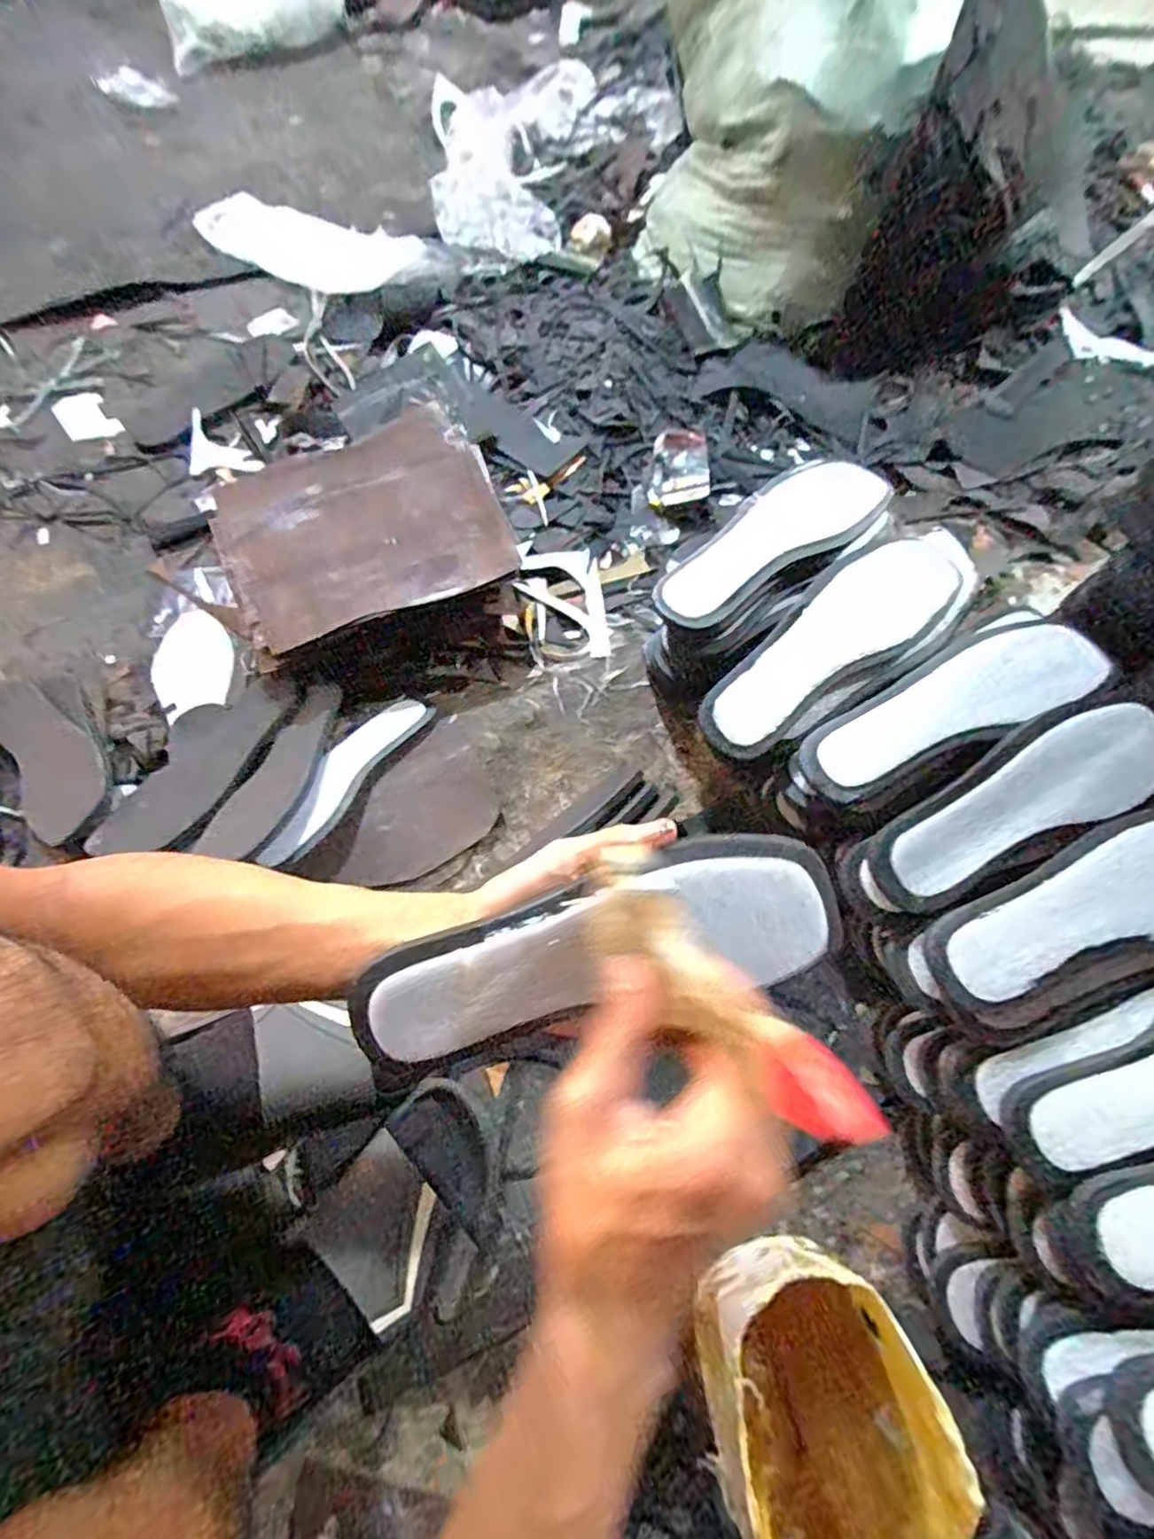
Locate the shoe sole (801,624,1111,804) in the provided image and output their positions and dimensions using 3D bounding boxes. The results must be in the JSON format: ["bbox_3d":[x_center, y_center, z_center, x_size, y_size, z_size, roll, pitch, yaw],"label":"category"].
[{"bbox_3d":[0.283,-0.048,0.489,0.229,0.022,0.078,-26,71,1],"label":"shoe sole"}]

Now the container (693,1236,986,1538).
[{"bbox_3d":[0.156,0.423,0.398,0.131,0.117,0.202,-17,70,-9],"label":"container"}]

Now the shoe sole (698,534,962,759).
[{"bbox_3d":[0.207,-0.104,0.512,0.248,0.022,0.080,-39,74,-2],"label":"shoe sole"}]

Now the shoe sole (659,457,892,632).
[{"bbox_3d":[0.165,-0.200,0.548,0.233,0.023,0.083,-33,73,-15],"label":"shoe sole"}]

